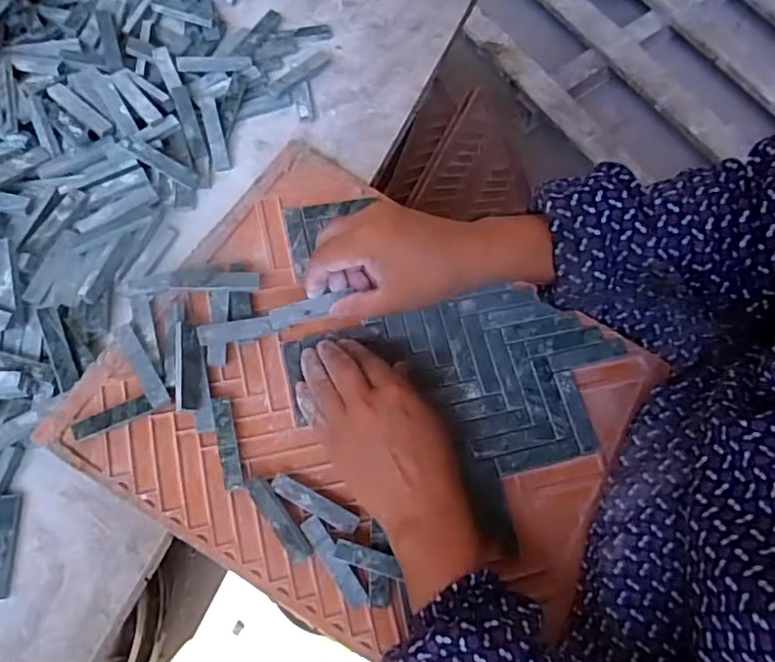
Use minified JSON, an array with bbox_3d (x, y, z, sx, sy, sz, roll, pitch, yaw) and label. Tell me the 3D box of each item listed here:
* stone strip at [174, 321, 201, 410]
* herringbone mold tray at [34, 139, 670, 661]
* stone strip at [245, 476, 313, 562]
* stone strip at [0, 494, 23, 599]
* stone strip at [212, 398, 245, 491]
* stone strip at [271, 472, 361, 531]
[{"bbox_3d":[-0.141,0.024,0.427,0.016,0.011,0.062,-6,67,-4],"label":"stone strip"},{"bbox_3d":[-0.008,0.049,0.440,0.347,0.022,0.285,31,69,3],"label":"herringbone mold tray"},{"bbox_3d":[-0.073,0.124,0.408,0.016,0.006,0.063,-33,72,-15],"label":"stone strip"},{"bbox_3d":[-0.246,0.137,0.391,0.015,0.005,0.062,-4,67,-4],"label":"stone strip"},{"bbox_3d":[-0.110,0.077,0.423,0.013,0.004,0.064,-7,71,-22],"label":"stone strip"},{"bbox_3d":[-0.049,0.117,0.417,0.063,0.010,0.013,27,69,9],"label":"stone strip"}]

